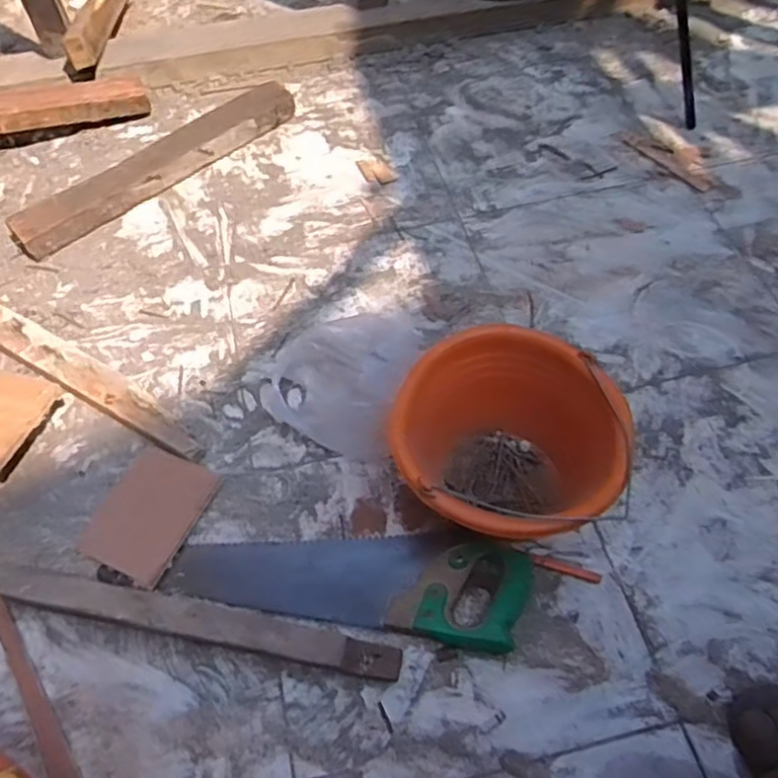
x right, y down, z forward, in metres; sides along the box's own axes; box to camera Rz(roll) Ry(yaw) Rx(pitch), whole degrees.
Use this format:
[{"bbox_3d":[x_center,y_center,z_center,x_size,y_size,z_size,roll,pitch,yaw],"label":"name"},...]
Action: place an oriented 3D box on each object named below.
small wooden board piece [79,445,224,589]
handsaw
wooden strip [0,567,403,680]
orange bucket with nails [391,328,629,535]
[{"bbox_3d":[-0.303,0.158,0.872,0.123,0.015,0.159,18,63,18],"label":"small wooden board piece"},{"bbox_3d":[-0.048,0.211,0.802,0.411,0.039,0.120,9,57,9],"label":"handsaw"},{"bbox_3d":[-0.218,0.259,0.764,0.465,0.068,0.046,9,56,9],"label":"wooden strip"},{"bbox_3d":[0.135,0.082,0.795,0.243,0.182,0.220,-33,61,-17],"label":"orange bucket with nails"}]

